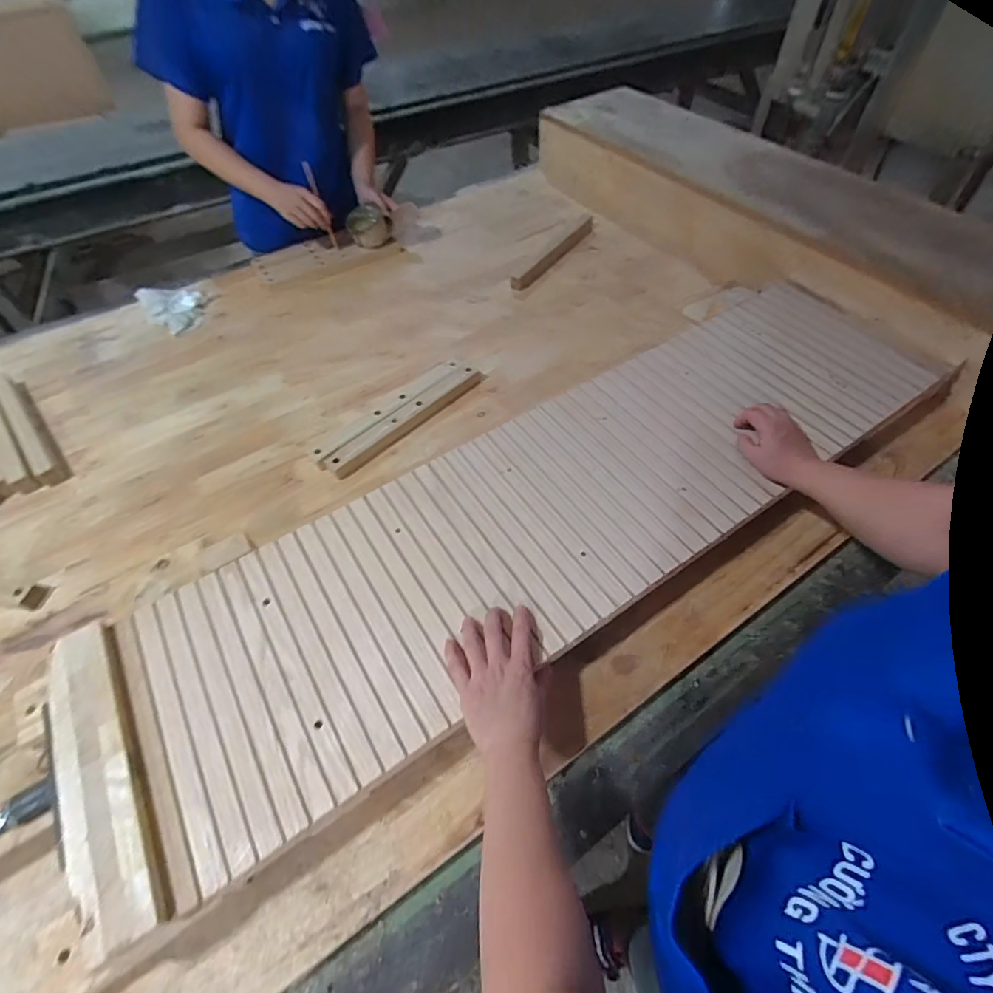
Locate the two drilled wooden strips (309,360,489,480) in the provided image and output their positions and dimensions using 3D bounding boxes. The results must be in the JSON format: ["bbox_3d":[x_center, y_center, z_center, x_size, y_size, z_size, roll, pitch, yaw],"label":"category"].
[{"bbox_3d":[-0.163,-0.144,0.852,0.091,0.026,0.323,36,62,25],"label":"two drilled wooden strips"}]

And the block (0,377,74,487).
[{"bbox_3d":[-0.817,-0.130,0.862,0.039,0.047,0.323,-37,61,-23],"label":"block"}]

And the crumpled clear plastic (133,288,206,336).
[{"bbox_3d":[-0.681,-0.398,1.046,0.121,0.052,0.110,-23,56,-14],"label":"crumpled clear plastic"}]

